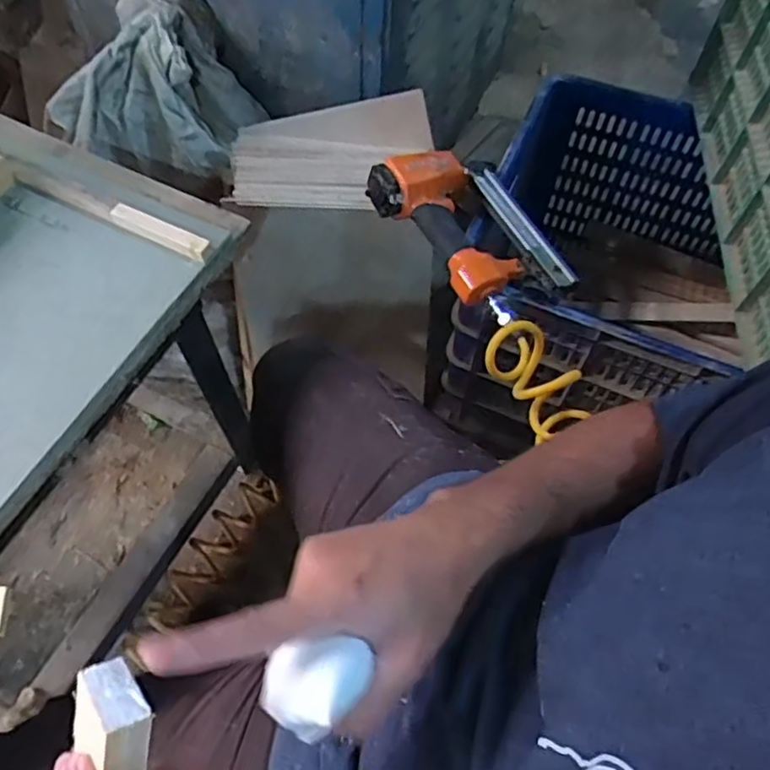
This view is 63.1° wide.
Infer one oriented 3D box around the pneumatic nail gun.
[{"bbox_3d":[0.108,-0.187,0.715,0.153,0.056,0.230,-32,66,-18],"label":"pneumatic nail gun"}]

